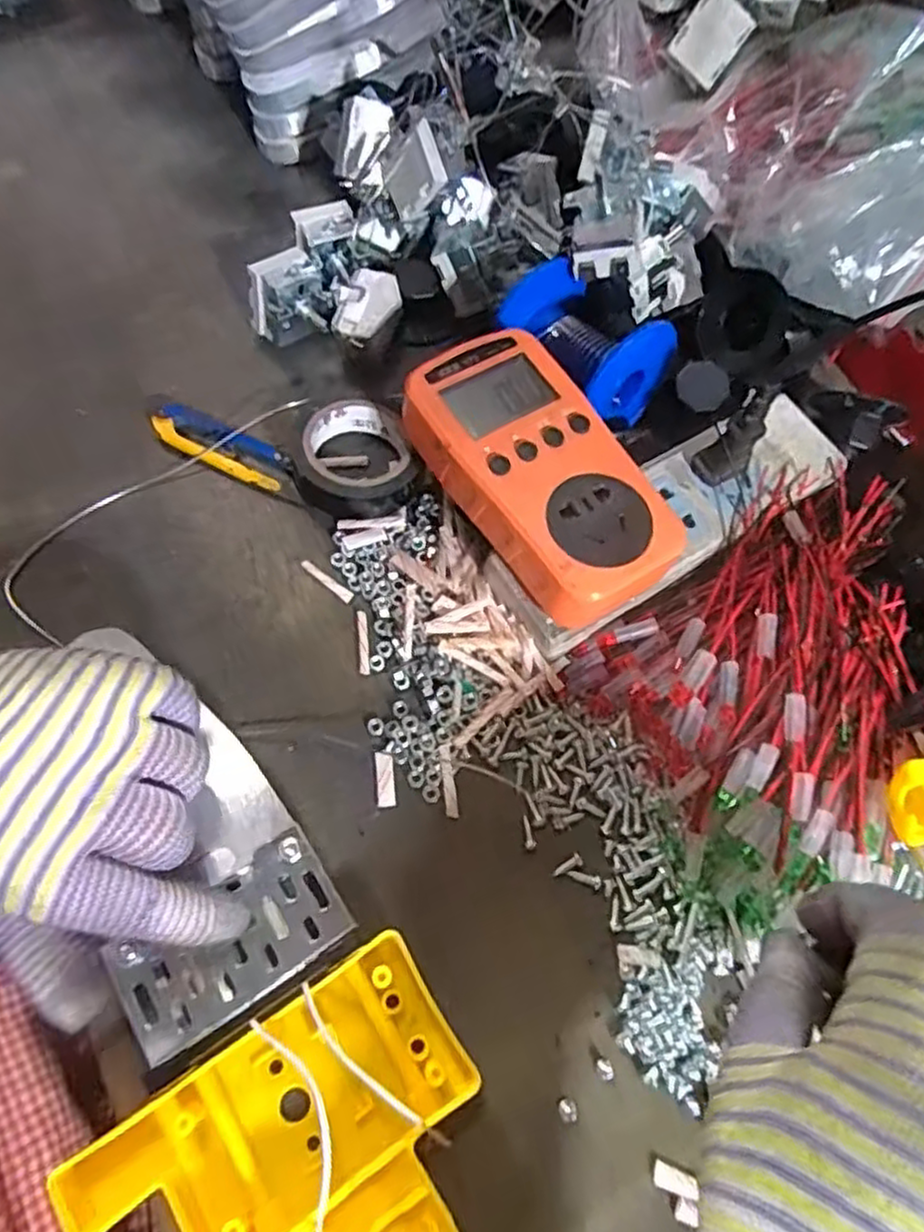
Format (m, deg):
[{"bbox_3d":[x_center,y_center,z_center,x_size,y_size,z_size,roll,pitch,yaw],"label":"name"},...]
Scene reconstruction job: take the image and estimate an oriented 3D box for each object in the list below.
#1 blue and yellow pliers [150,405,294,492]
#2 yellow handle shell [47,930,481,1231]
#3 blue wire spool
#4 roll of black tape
[{"bbox_3d":[-0.114,-0.083,0.345,0.063,0.014,0.023,24,68,3],"label":"blue and yellow pliers"},{"bbox_3d":[-0.037,0.209,0.234,0.126,0.034,0.152,-30,75,-16],"label":"yellow handle shell"},{"bbox_3d":[0.058,-0.131,0.345,0.059,0.051,0.071,-32,74,-16],"label":"blue wire spool"},{"bbox_3d":[-0.052,-0.076,0.346,0.055,0.019,0.054,2,68,-5],"label":"roll of black tape"}]

